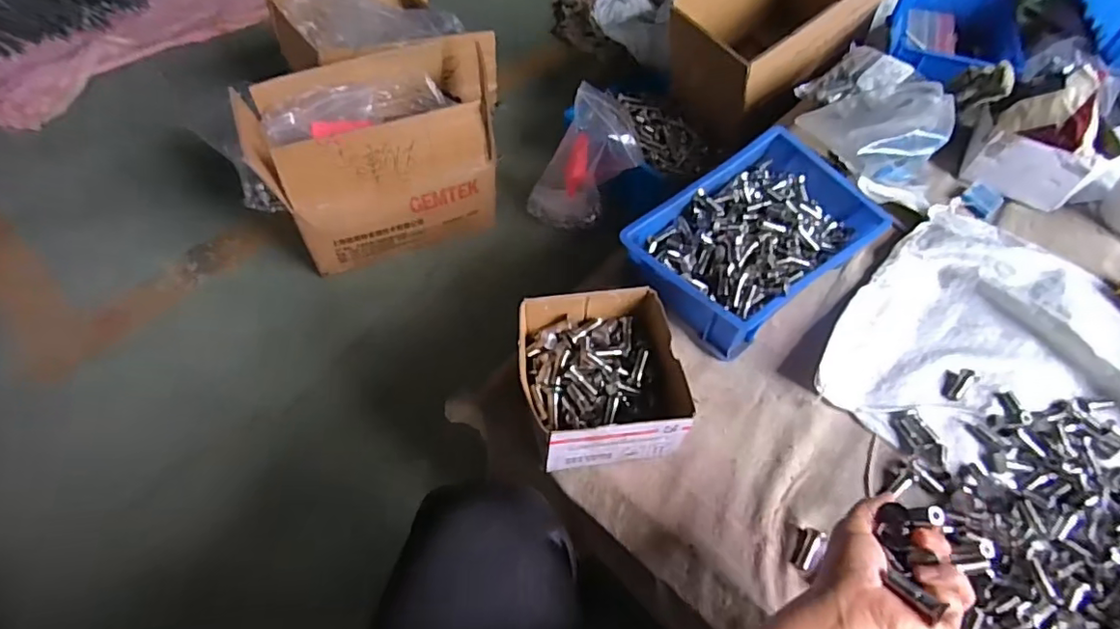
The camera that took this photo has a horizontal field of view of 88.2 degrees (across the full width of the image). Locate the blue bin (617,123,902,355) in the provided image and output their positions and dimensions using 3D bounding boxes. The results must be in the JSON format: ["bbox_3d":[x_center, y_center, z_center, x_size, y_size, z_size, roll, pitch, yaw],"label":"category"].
[{"bbox_3d":[0.215,-0.080,0.651,0.262,0.095,0.172,-30,60,-21],"label":"blue bin"}]

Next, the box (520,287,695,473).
[{"bbox_3d":[0.036,0.062,0.552,0.140,0.082,0.150,-9,55,-7],"label":"box"}]

